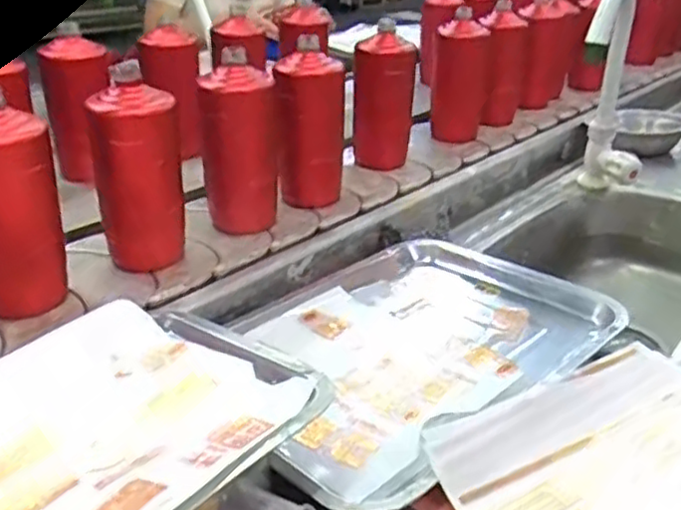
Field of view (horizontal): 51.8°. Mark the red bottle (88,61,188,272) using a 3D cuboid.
[{"bbox_3d":[-0.195,-0.073,0.680,0.065,0.178,0.061,21,34,33],"label":"red bottle"}]

